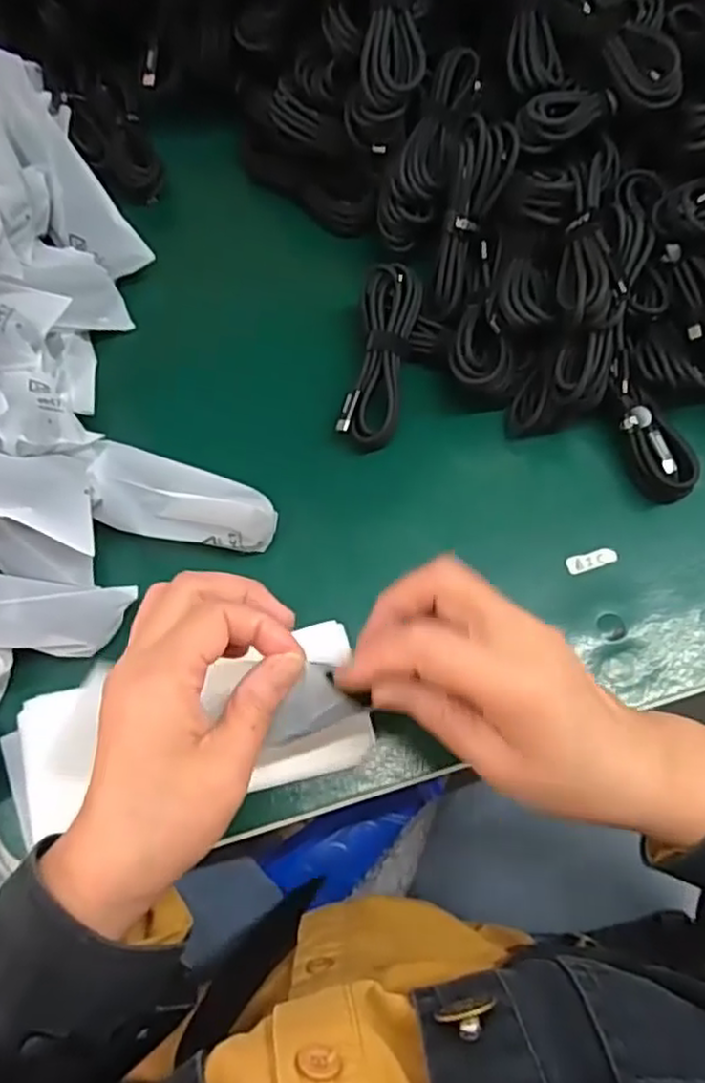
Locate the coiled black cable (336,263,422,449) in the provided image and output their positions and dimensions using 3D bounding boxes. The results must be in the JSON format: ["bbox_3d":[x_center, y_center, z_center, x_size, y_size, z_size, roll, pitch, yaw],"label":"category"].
[{"bbox_3d":[0.017,-0.112,0.425,0.034,0.032,0.106,10,72,4],"label":"coiled black cable"}]

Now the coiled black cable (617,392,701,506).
[{"bbox_3d":[0.176,-0.056,0.413,0.025,0.026,0.068,-26,87,-8],"label":"coiled black cable"}]

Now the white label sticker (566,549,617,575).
[{"bbox_3d":[0.139,0.011,0.406,0.029,0.004,0.010,-14,72,-5],"label":"white label sticker"}]

